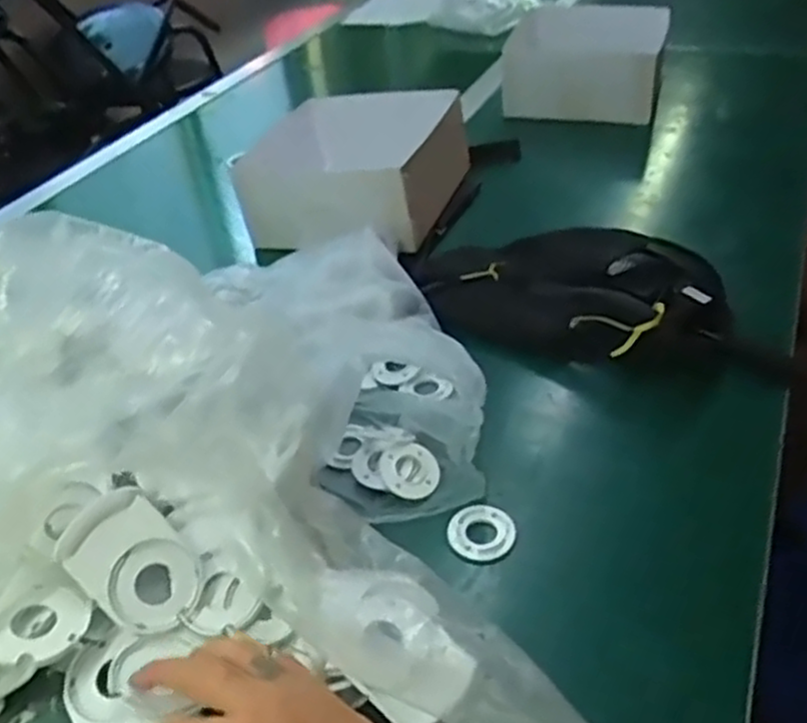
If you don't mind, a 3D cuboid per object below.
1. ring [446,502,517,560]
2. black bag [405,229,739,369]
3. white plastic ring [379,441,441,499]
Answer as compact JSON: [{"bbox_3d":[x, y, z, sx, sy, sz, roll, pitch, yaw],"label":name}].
[{"bbox_3d":[0.053,0.114,0.511,0.045,0.005,0.043,-4,39,3],"label":"ring"},{"bbox_3d":[0.142,-0.075,0.694,0.296,0.060,0.180,19,45,28],"label":"black bag"},{"bbox_3d":[0.005,0.080,0.551,0.043,0.007,0.043,14,50,-7],"label":"white plastic ring"}]

